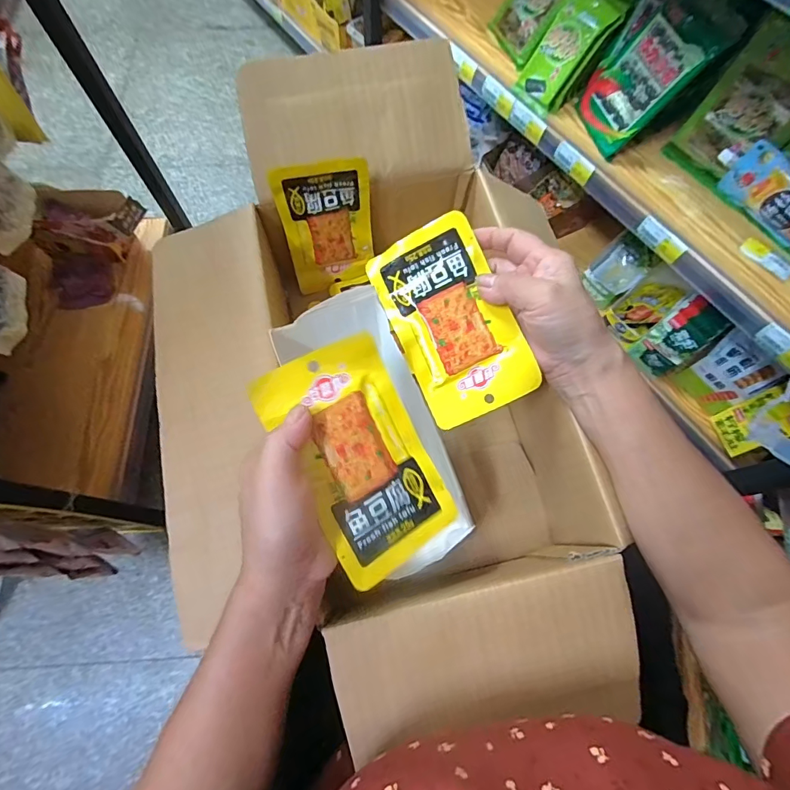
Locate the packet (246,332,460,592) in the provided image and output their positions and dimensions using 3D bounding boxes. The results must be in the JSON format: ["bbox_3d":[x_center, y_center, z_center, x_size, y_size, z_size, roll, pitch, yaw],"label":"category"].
[{"bbox_3d":[-0.022,0.042,0.285,0.086,0.006,0.150,-29,97,-22],"label":"packet"}]

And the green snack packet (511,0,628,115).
[{"bbox_3d":[0.286,-0.572,0.710,0.047,0.171,0.092,-15,63,-50],"label":"green snack packet"}]

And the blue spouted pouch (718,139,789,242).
[{"bbox_3d":[0.556,-0.302,0.638,0.028,0.085,0.168,-34,73,-13],"label":"blue spouted pouch"}]

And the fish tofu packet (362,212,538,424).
[{"bbox_3d":[0.044,-0.058,0.338,0.087,0.006,0.150,-24,89,5],"label":"fish tofu packet"}]

